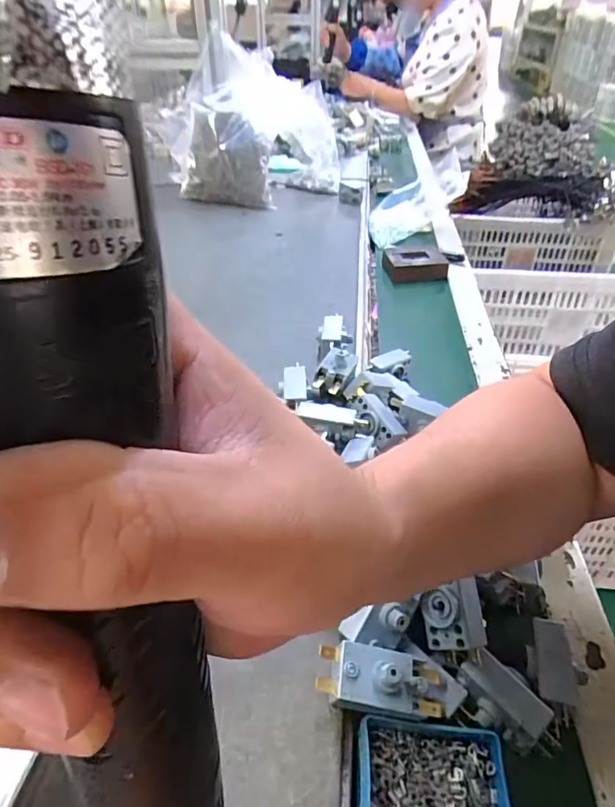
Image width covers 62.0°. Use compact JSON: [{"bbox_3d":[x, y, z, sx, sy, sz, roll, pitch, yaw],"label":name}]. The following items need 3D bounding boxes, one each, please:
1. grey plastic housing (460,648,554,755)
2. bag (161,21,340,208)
[{"bbox_3d":[0.105,0.159,0.277,0.029,0.015,0.045,-27,51,-34],"label":"grey plastic housing"},{"bbox_3d":[-0.087,-0.497,0.893,0.281,0.204,0.282,0,38,-1],"label":"bag"}]

